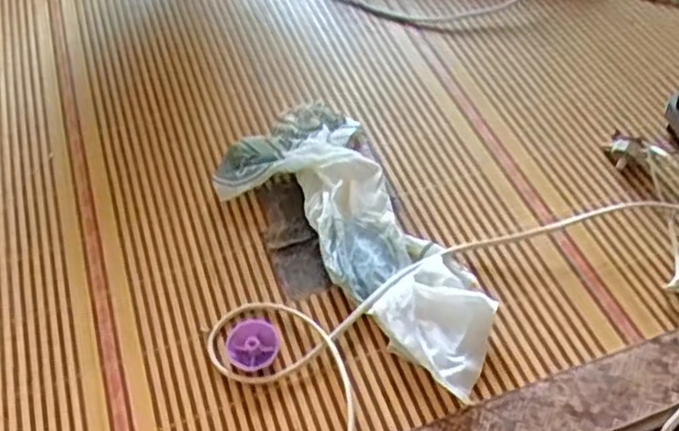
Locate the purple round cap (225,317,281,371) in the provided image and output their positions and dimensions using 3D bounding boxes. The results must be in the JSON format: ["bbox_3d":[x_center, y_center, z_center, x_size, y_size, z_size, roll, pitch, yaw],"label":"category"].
[{"bbox_3d":[-0.060,0.086,0.470,0.035,0.016,0.035,-2,50,3],"label":"purple round cap"}]

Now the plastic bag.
[{"bbox_3d":[0.017,0.006,0.513,0.111,0.034,0.276,-32,55,-20],"label":"plastic bag"}]

